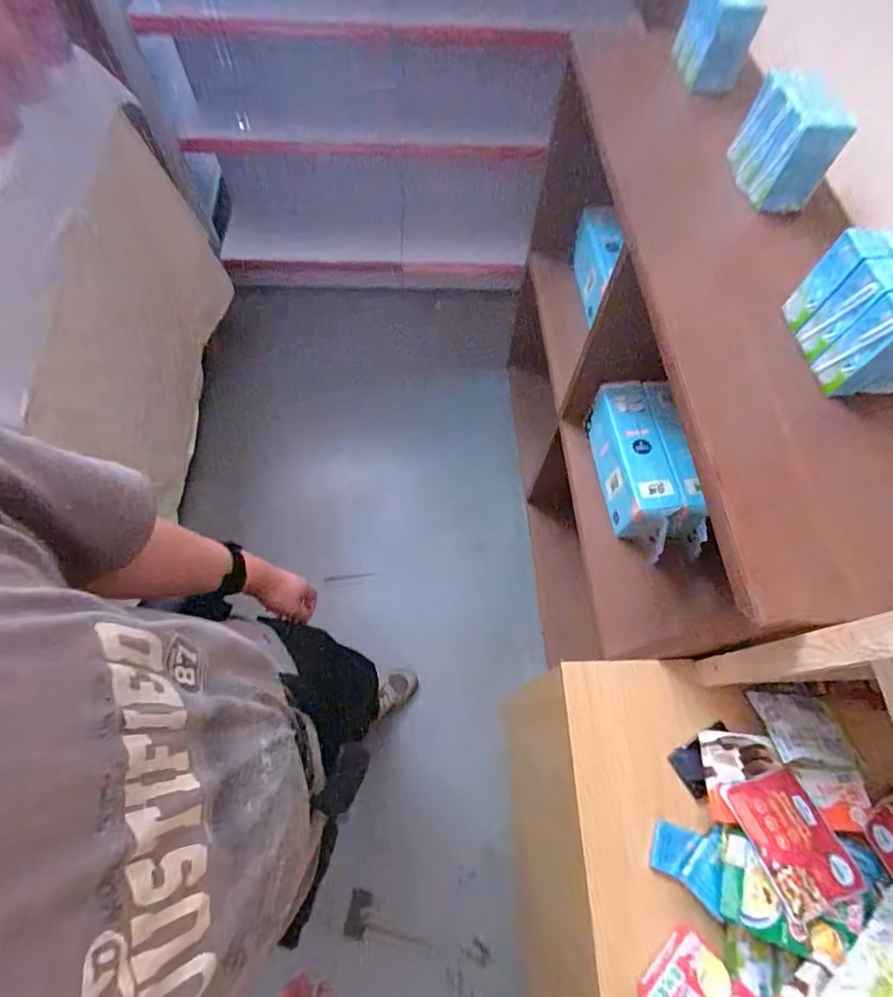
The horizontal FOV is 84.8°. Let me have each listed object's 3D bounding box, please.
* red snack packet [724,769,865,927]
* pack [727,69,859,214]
[{"bbox_3d":[0.412,0.401,0.579,0.116,0.026,0.129,-3,47,-21],"label":"red snack packet"},{"bbox_3d":[0.506,-0.537,0.730,0.078,0.126,0.143,-9,66,-6],"label":"pack"}]

